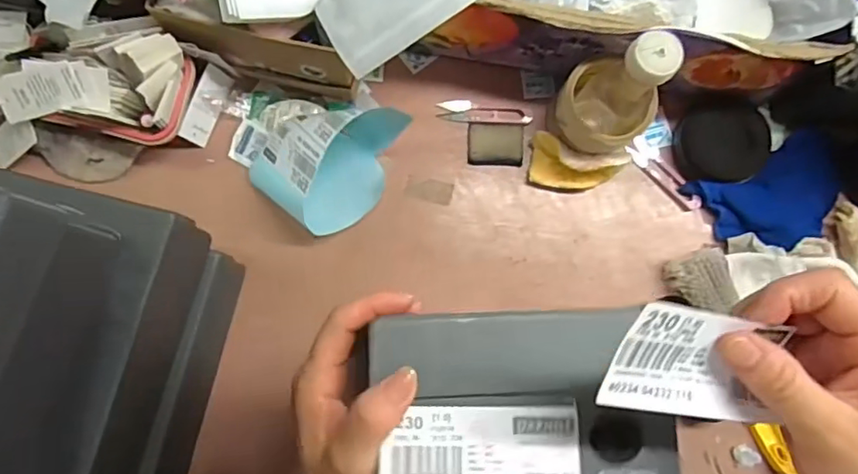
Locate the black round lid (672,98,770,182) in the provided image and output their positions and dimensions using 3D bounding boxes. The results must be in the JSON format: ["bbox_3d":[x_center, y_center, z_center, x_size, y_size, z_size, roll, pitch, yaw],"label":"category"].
[{"bbox_3d":[0.305,-0.100,0.601,0.086,0.030,0.080,0,97,4],"label":"black round lid"}]

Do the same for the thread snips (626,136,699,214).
[{"bbox_3d":[0.253,-0.068,0.618,0.025,0.011,0.096,-42,85,-7],"label":"thread snips"}]

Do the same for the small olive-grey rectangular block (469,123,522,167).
[{"bbox_3d":[0.072,-0.100,0.617,0.059,0.005,0.045,2,82,-2],"label":"small olive-grey rectangular block"}]

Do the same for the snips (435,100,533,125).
[{"bbox_3d":[0.061,-0.135,0.624,0.101,0.004,0.023,5,82,-1],"label":"snips"}]

